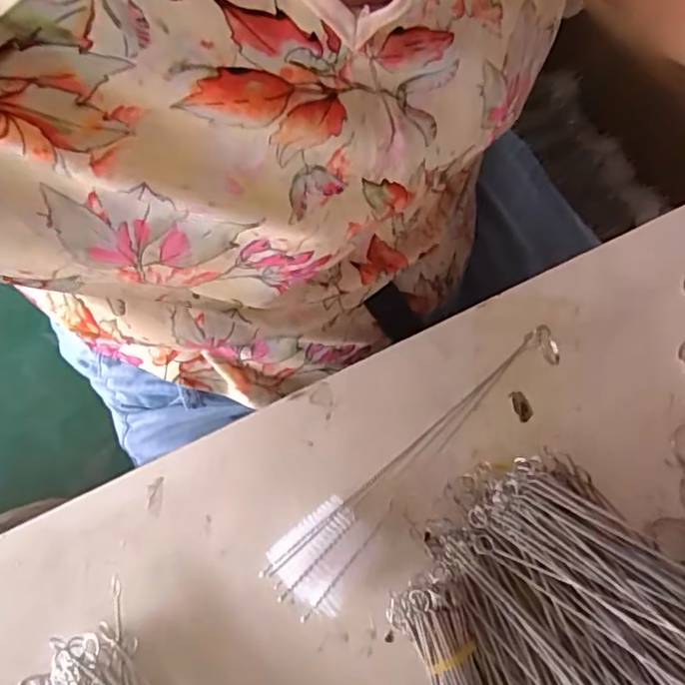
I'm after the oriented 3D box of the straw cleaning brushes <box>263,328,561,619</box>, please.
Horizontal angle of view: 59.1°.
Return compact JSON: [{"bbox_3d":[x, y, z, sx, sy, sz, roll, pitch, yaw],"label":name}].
[{"bbox_3d":[0.047,0.065,0.334,0.207,0.021,0.040,-40,76,-11],"label":"straw cleaning brushes"}]

